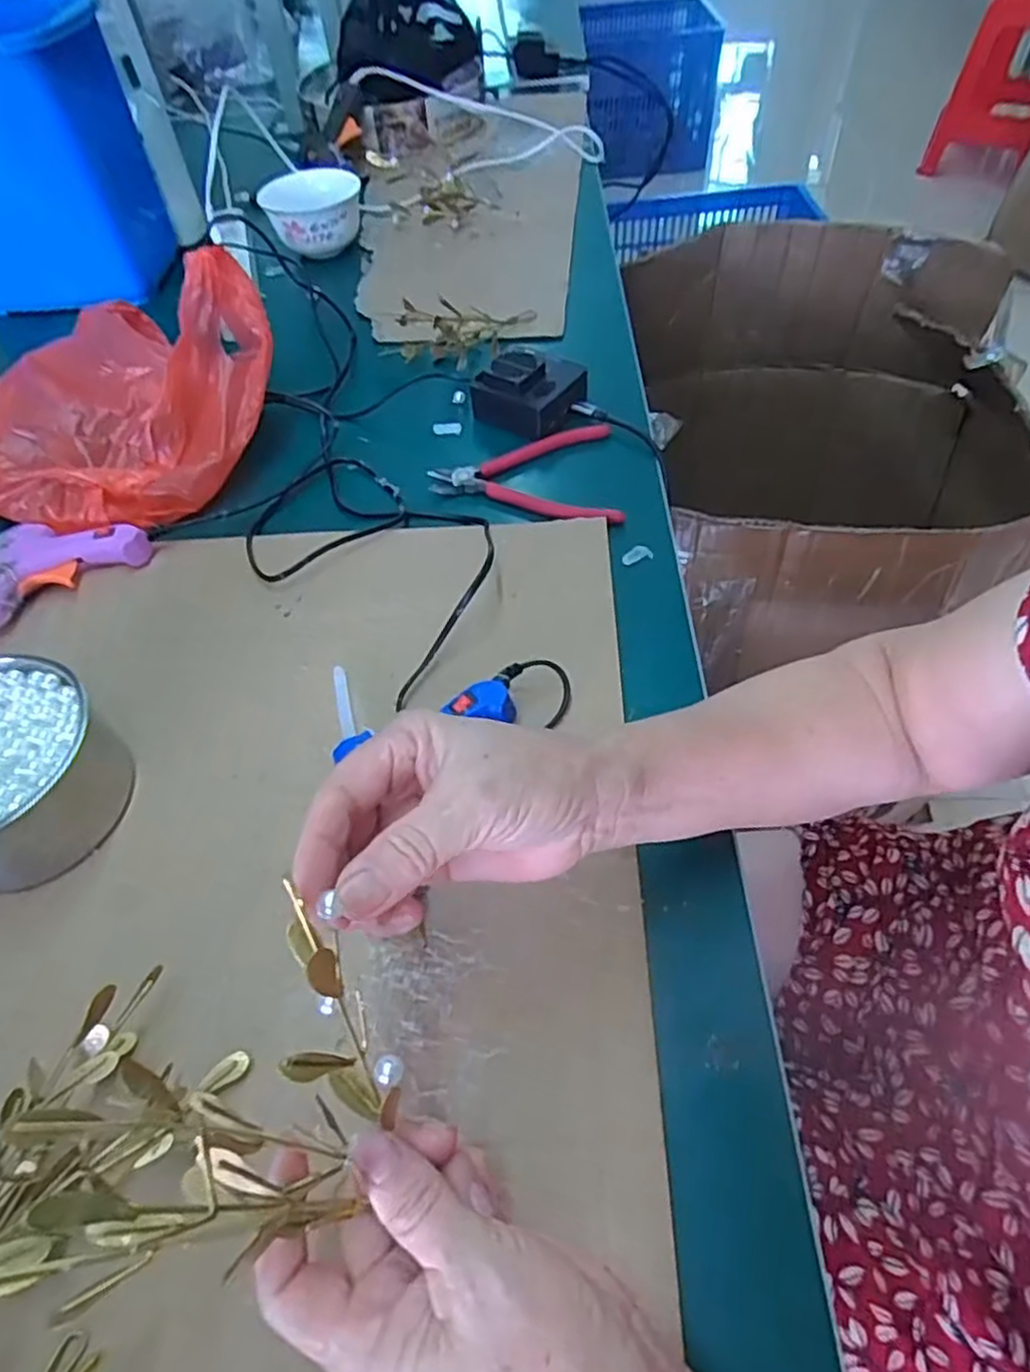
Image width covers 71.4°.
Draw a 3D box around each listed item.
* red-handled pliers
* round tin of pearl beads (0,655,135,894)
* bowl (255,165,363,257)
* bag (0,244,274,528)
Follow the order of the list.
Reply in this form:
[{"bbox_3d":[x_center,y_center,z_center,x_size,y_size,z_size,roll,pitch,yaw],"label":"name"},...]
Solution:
[{"bbox_3d":[0.007,-0.162,0.557,0.144,0.011,0.110,-5,54,0],"label":"red-handled pliers"},{"bbox_3d":[-0.287,0.050,0.399,0.125,0.065,0.115,-2,54,2],"label":"round tin of pearl beads"},{"bbox_3d":[-0.236,-0.554,0.840,0.113,0.053,0.113,-9,54,-3],"label":"bowl"},{"bbox_3d":[-0.327,-0.239,0.568,0.210,0.118,0.240,34,62,25],"label":"bag"}]

